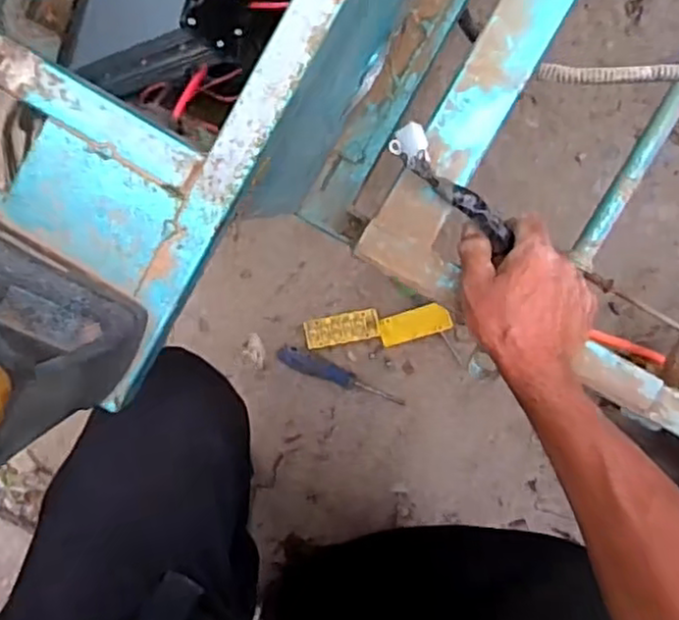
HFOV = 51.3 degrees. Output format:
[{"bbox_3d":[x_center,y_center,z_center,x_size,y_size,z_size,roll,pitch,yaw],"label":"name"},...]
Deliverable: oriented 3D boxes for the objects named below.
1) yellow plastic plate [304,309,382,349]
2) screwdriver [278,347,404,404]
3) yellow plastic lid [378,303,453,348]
[{"bbox_3d":[0.003,0.023,0.899,0.094,0.009,0.038,-12,98,3],"label":"yellow plastic plate"},{"bbox_3d":[0.001,0.090,0.904,0.168,0.022,0.026,25,98,-2],"label":"screwdriver"},{"bbox_3d":[0.095,0.018,0.893,0.089,0.014,0.037,-18,97,4],"label":"yellow plastic lid"}]

